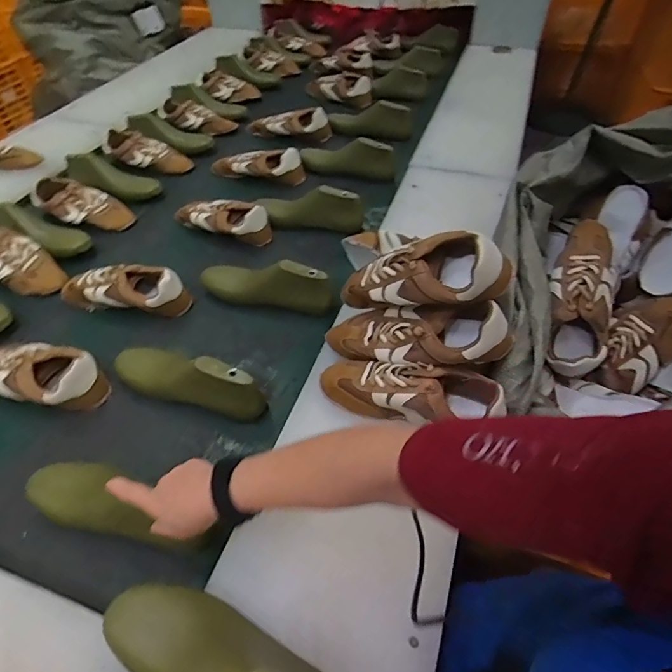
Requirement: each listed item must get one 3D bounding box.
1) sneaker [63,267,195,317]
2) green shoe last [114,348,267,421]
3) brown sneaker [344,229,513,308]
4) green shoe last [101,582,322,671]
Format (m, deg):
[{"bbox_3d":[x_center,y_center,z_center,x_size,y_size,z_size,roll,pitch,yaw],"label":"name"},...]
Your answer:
[{"bbox_3d":[-0.380,-0.092,0.826,0.233,0.084,0.097,12,48,11],"label":"sneaker"},{"bbox_3d":[-0.218,0.061,0.668,0.243,0.090,0.066,16,52,15],"label":"green shoe last"},{"bbox_3d":[0.102,-0.078,0.595,0.234,0.082,0.085,-6,43,29],"label":"brown sneaker"},{"bbox_3d":[-0.098,0.283,0.399,0.246,0.093,0.080,17,52,15],"label":"green shoe last"}]

